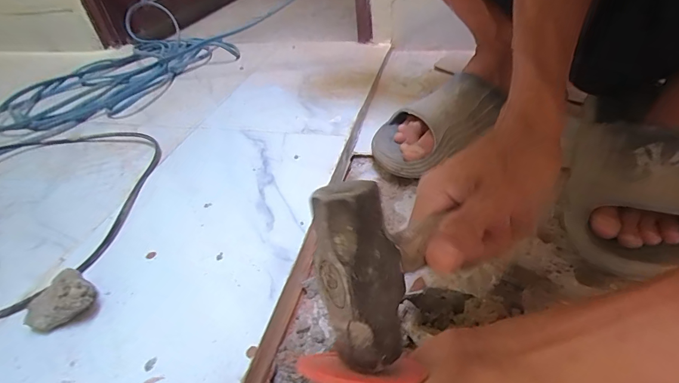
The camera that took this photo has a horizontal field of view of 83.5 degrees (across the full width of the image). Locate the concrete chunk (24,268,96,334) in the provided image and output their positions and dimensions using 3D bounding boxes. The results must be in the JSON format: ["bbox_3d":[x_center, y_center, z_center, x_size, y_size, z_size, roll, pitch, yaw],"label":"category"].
[{"bbox_3d":[-0.252,0.098,0.339,0.057,0.037,0.045,-30,47,-26],"label":"concrete chunk"}]

